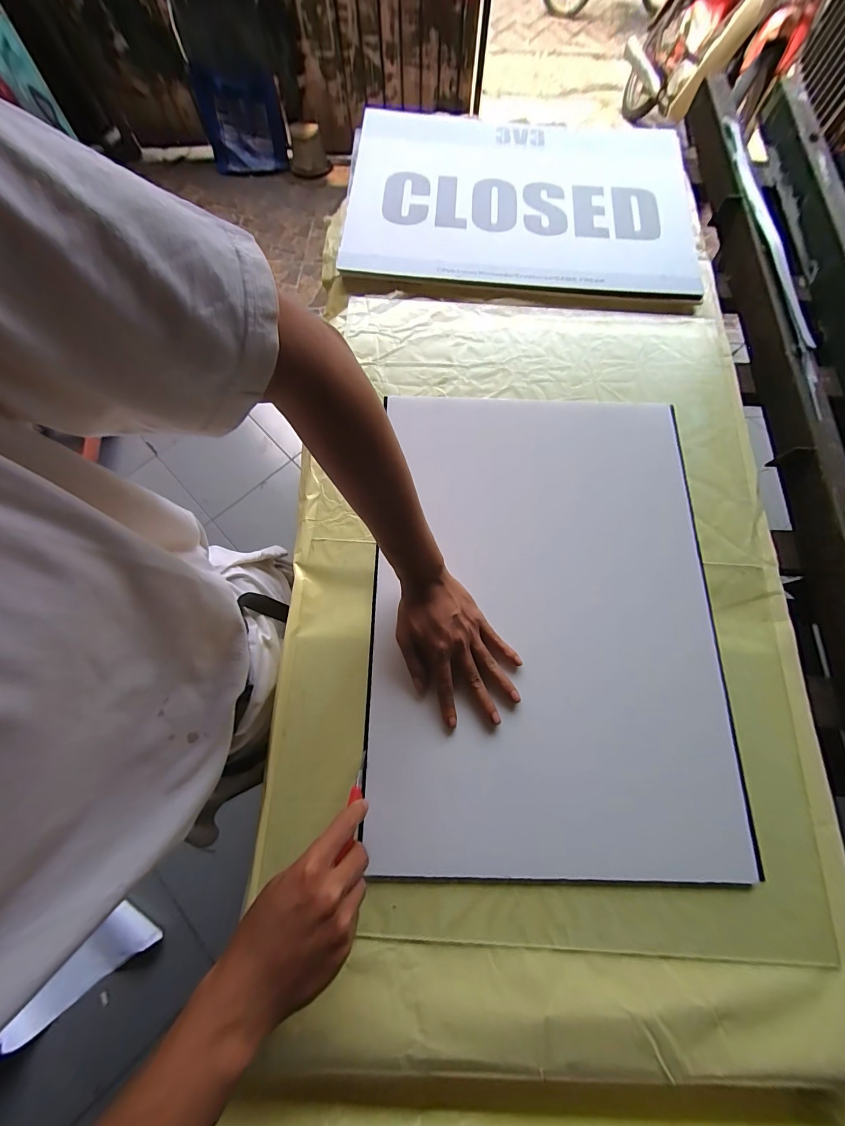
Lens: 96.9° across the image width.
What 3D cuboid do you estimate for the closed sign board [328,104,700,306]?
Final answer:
[{"bbox_3d":[0.175,-0.649,0.662,0.595,0.034,0.422,3,75,1],"label":"closed sign board"}]

